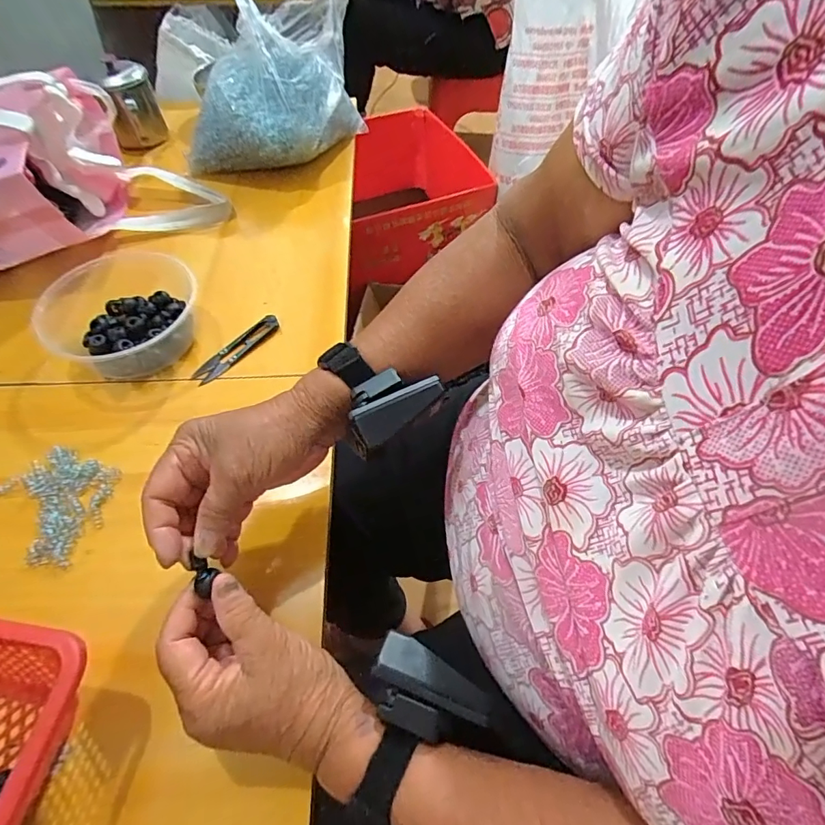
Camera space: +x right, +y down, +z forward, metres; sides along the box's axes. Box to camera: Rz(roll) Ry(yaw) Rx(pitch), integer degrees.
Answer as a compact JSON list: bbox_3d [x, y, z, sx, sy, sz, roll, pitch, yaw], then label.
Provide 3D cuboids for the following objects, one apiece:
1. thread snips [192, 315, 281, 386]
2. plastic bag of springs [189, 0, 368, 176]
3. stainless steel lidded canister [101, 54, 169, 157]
[{"bbox_3d":[-0.179,-0.066,0.477,0.022,0.013,0.098,33,61,18],"label":"thread snips"},{"bbox_3d":[-0.173,-0.427,0.613,0.137,0.182,0.225,26,56,18],"label":"plastic bag of springs"},{"bbox_3d":[-0.392,-0.428,0.656,0.068,0.108,0.082,-24,60,-17],"label":"stainless steel lidded canister"}]

